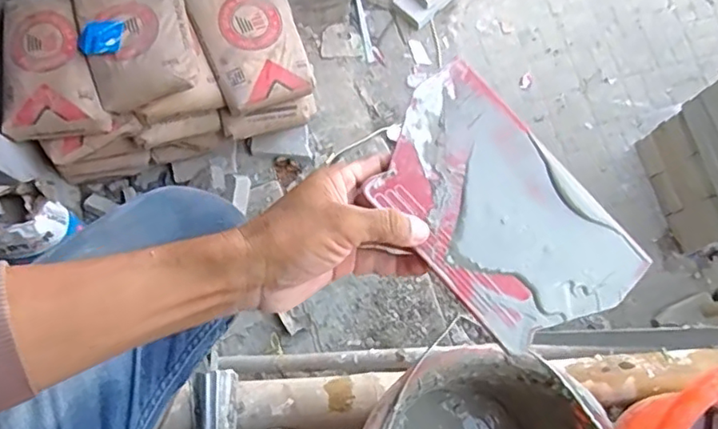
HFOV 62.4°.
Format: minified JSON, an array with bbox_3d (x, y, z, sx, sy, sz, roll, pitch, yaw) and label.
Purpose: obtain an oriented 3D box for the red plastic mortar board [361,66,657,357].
[{"bbox_3d":[0.104,-0.001,0.441,0.134,0.005,0.209,-42,88,-19],"label":"red plastic mortar board"}]

